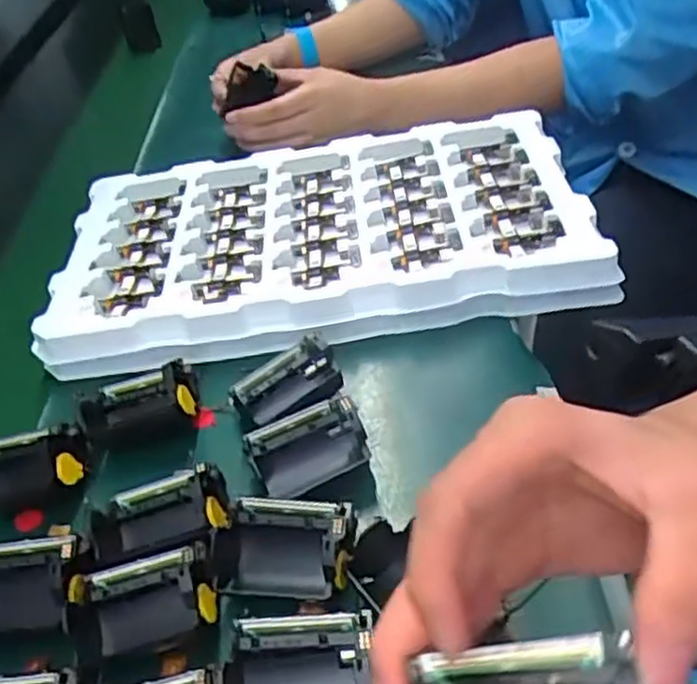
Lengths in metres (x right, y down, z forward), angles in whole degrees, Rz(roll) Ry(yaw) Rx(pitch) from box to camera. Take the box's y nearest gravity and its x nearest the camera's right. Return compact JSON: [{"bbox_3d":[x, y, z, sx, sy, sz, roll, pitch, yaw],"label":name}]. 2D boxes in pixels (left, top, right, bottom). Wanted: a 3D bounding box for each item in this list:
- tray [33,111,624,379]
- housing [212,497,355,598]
[{"bbox_3d":[-0.030,-0.096,0.625,0.420,0.055,0.259,-7,41,-1],"label":"tray"},{"bbox_3d":[-0.035,0.108,0.397,0.071,0.032,0.047,5,42,13],"label":"housing"}]

